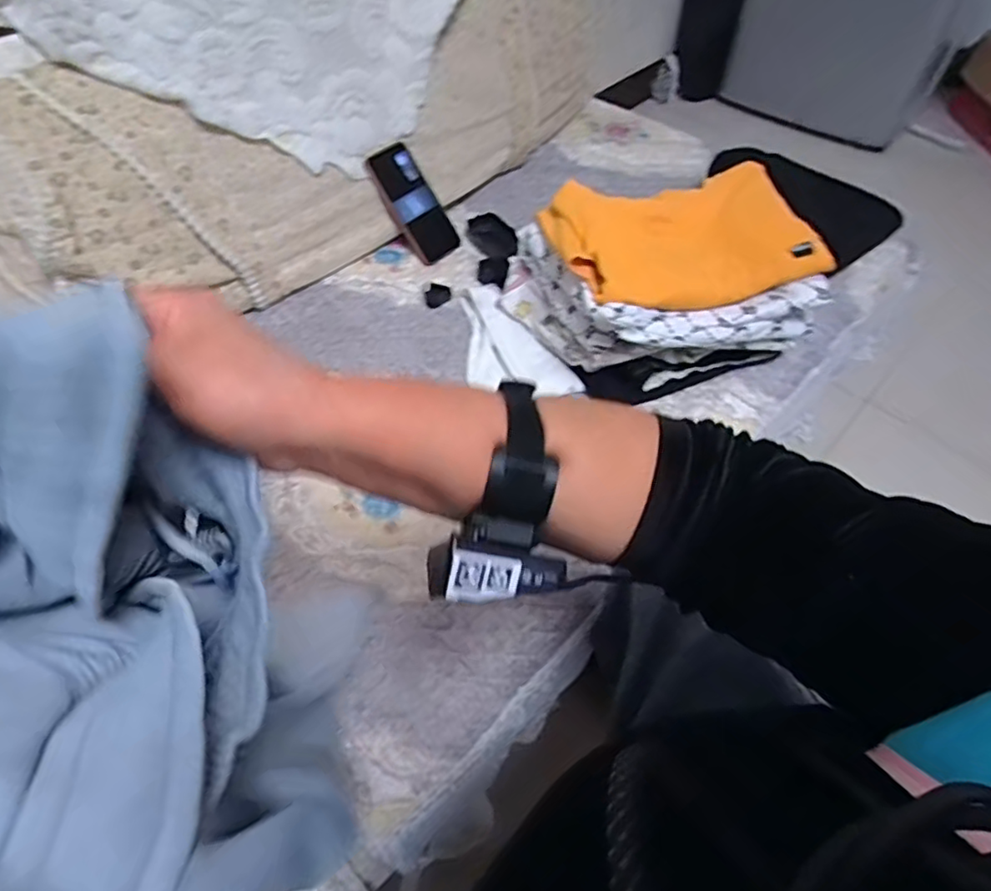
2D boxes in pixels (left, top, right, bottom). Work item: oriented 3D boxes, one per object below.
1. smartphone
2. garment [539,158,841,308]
[{"bbox_3d":[-0.112,-0.333,0.868,0.071,0.154,0.017,-42,21,-27],"label":"smartphone"},{"bbox_3d":[0.199,-0.228,0.688,0.275,0.076,0.184,-7,53,-6],"label":"garment"}]

